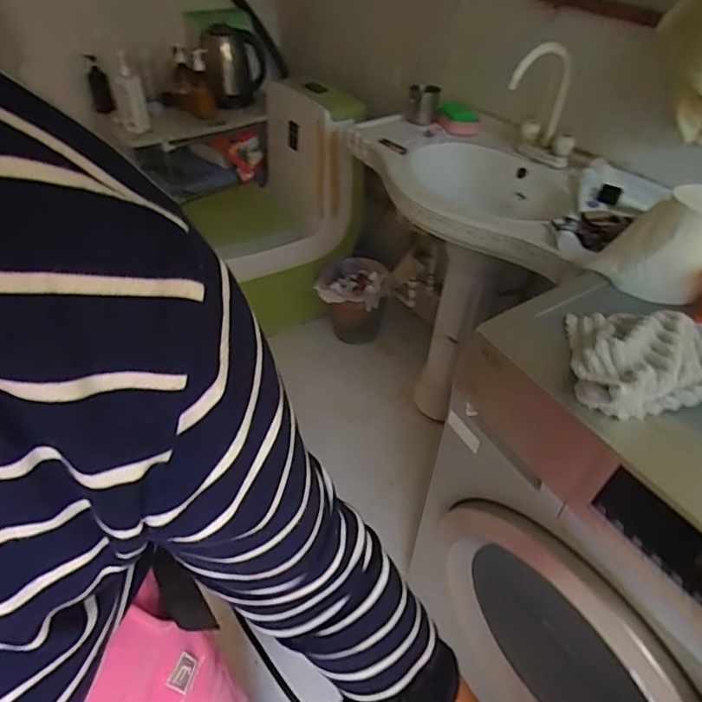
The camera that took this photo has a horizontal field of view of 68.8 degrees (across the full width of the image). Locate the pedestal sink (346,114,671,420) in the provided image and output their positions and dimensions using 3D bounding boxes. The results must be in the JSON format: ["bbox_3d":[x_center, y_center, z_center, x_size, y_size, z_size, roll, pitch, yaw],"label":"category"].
[{"bbox_3d":[0.291,-0.143,1.378,0.762,0.734,0.407,31,50,28],"label":"pedestal sink"}]

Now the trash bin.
[{"bbox_3d":[0.000,-0.161,1.821,0.251,0.225,0.268,1,43,-1],"label":"trash bin"}]

